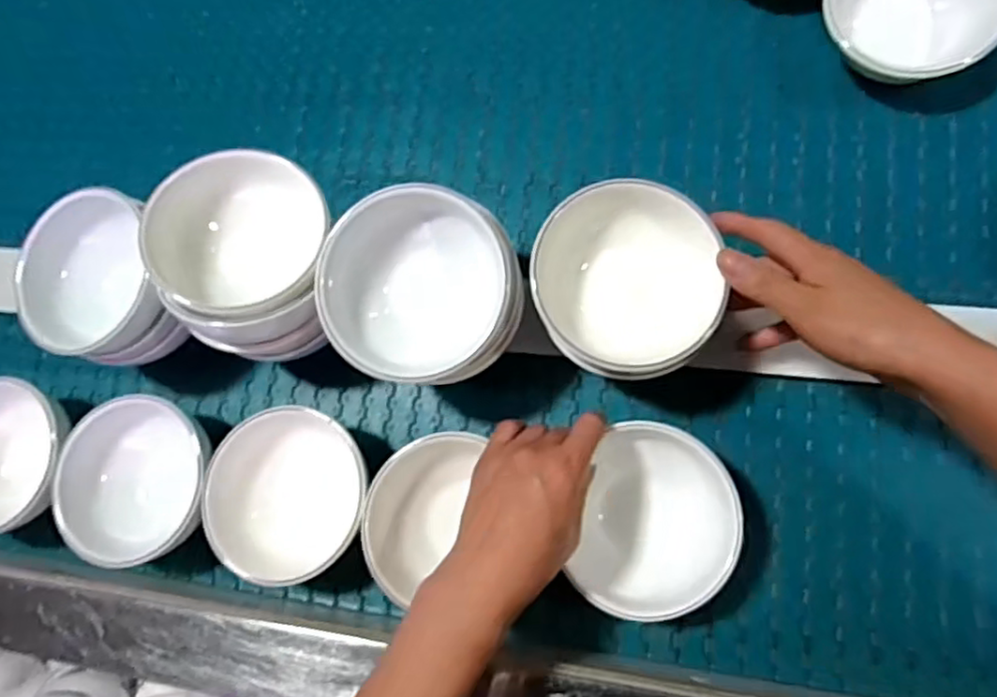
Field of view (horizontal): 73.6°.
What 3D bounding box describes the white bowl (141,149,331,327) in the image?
[{"bbox_3d":[-0.173,-0.075,0.443,0.104,0.056,0.110,-4,102,-19],"label":"white bowl"}]

